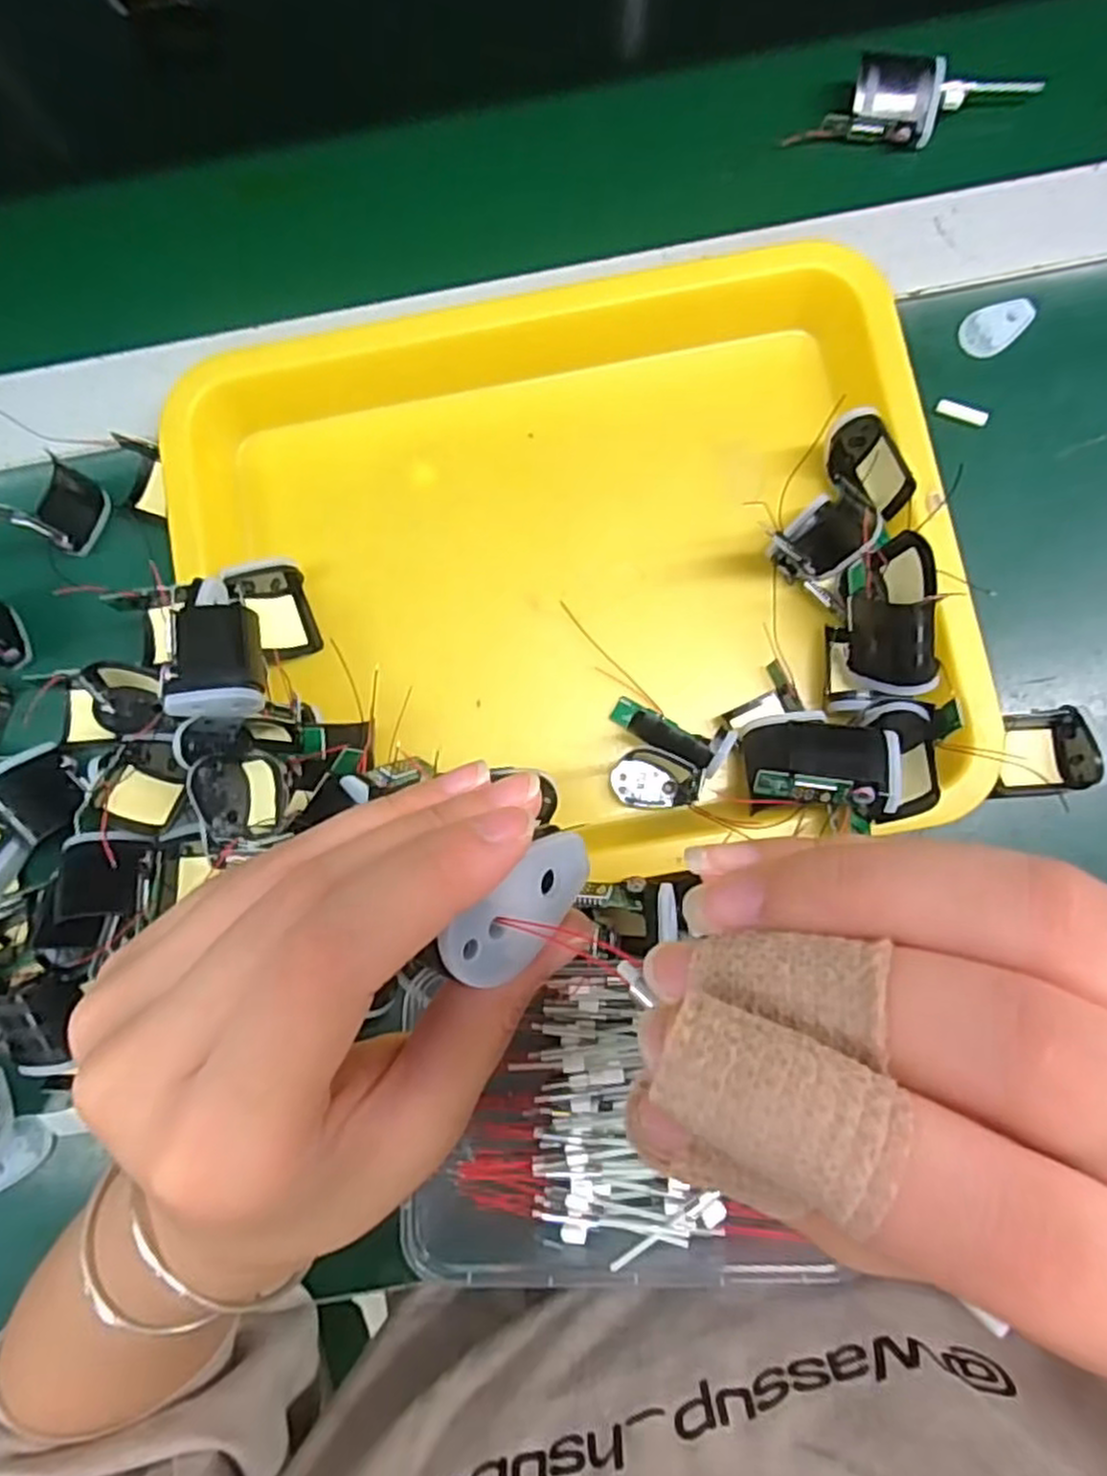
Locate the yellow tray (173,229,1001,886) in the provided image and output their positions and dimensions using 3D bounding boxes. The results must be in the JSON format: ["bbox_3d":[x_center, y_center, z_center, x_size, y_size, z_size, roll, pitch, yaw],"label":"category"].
[{"bbox_3d":[0.006,-0.074,0.335,0.317,0.035,0.260,-10,84,1],"label":"yellow tray"}]

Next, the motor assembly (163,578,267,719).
[{"bbox_3d":[-0.139,-0.035,0.312,0.036,0.024,0.059,3,72,-29],"label":"motor assembly"}]

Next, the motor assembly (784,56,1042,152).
[{"bbox_3d":[0.177,-0.309,0.369,0.121,0.030,0.028,-10,84,1],"label":"motor assembly"}]

